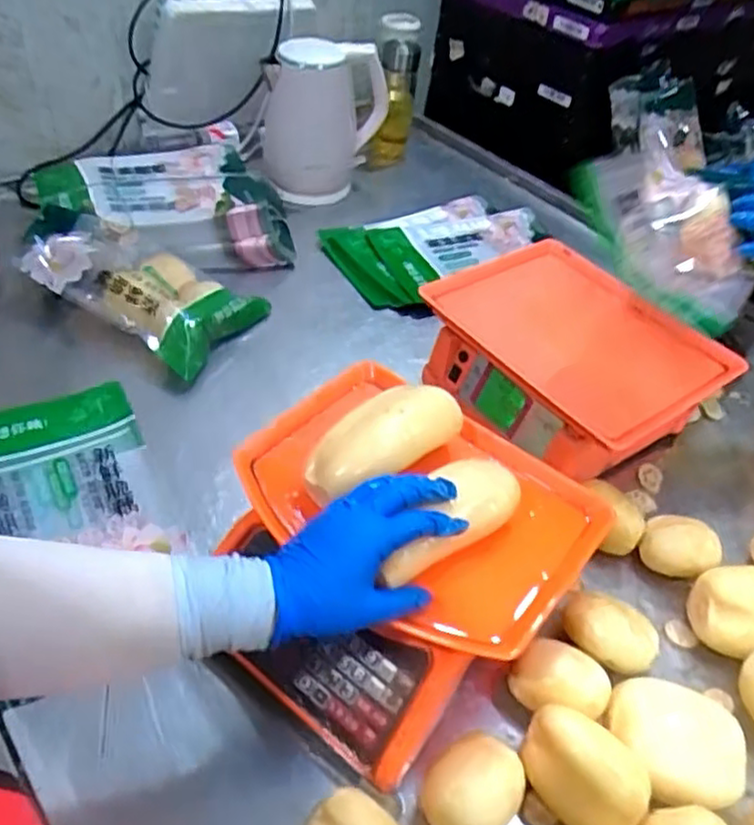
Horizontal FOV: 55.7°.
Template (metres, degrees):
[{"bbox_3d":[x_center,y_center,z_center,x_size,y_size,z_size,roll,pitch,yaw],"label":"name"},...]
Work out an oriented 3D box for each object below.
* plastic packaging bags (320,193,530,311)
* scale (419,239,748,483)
[{"bbox_3d":[0.107,-0.267,1.117,0.349,0.043,0.186,-23,51,-28],"label":"plastic packaging bags"},{"bbox_3d":[0.217,-0.046,0.833,0.252,0.130,0.267,-27,54,-31],"label":"scale"}]

